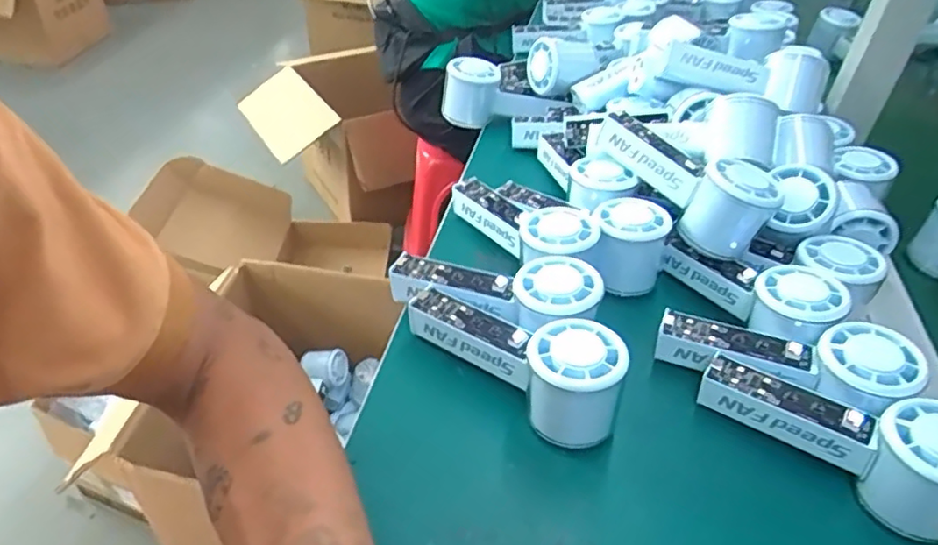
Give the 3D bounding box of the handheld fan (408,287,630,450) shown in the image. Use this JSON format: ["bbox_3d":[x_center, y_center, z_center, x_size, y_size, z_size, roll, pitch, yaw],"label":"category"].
[{"bbox_3d":[0.026,0.047,0.398,0.149,0.055,0.049,31,48,28],"label":"handheld fan"}]

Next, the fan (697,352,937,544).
[{"bbox_3d":[0.217,0.088,0.365,0.149,0.059,0.049,34,49,31],"label":"fan"}]

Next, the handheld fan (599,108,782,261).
[{"bbox_3d":[0.165,-0.079,0.484,0.147,0.066,0.055,43,52,19],"label":"handheld fan"}]

